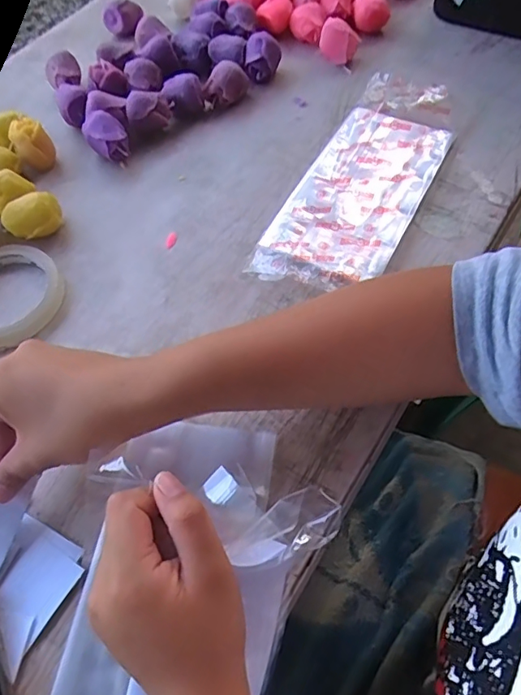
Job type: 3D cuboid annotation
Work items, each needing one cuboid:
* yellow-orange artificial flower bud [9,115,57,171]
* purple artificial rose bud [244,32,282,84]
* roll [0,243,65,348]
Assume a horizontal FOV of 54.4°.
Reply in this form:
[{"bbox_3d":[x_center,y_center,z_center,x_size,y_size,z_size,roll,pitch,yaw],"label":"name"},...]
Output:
[{"bbox_3d":[-0.217,-0.193,0.486,0.034,0.044,0.031,-29,63,-12],"label":"yellow-orange artificial flower bud"},{"bbox_3d":[0.002,-0.303,0.532,0.034,0.042,0.029,11,62,10],"label":"purple artificial rose bud"},{"bbox_3d":[-0.206,-0.042,0.410,0.090,0.012,0.090,-2,60,3],"label":"roll"}]

